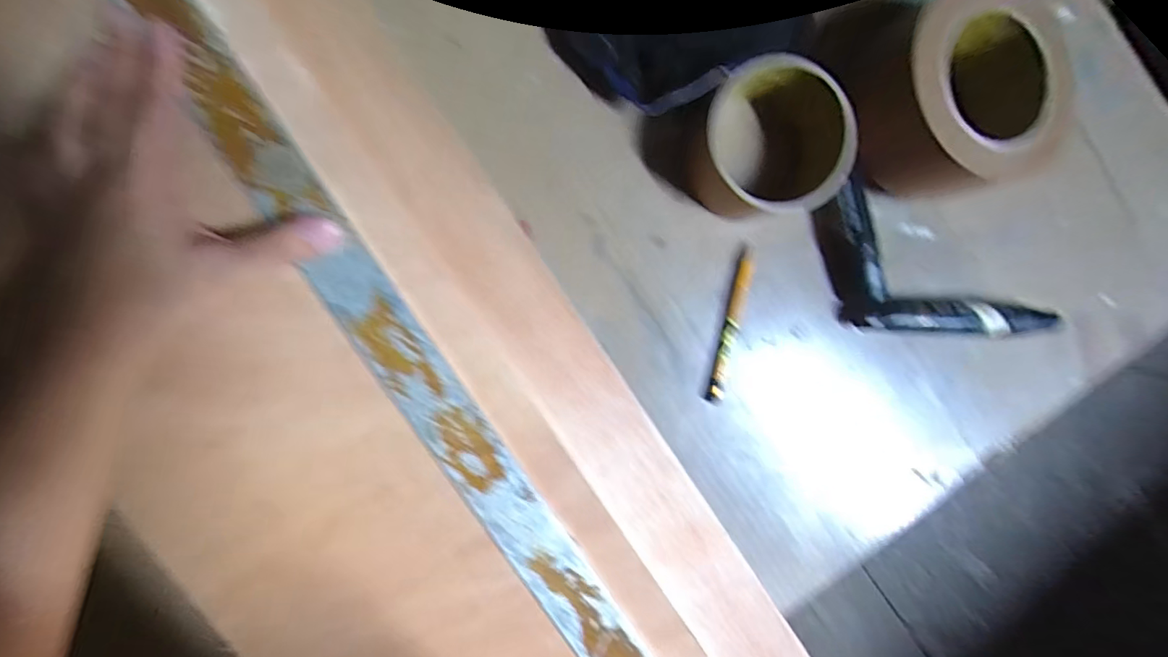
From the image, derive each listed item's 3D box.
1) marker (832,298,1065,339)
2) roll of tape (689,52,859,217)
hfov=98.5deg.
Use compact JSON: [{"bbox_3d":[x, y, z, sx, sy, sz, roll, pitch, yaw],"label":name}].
[{"bbox_3d":[0.242,-0.007,0.328,0.134,0.019,0.022,4,93,-6],"label":"marker"},{"bbox_3d":[0.105,-0.108,0.297,0.084,0.047,0.082,0,94,-5],"label":"roll of tape"}]

